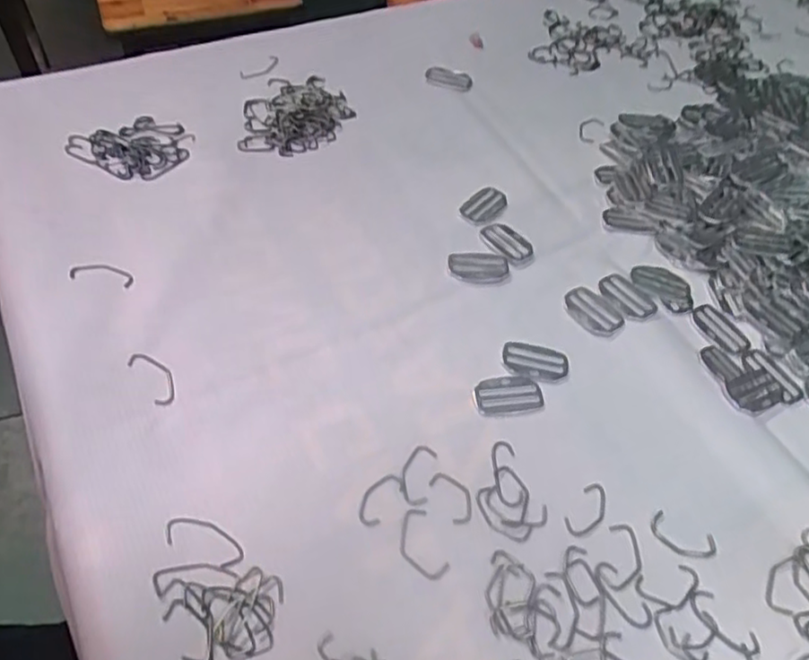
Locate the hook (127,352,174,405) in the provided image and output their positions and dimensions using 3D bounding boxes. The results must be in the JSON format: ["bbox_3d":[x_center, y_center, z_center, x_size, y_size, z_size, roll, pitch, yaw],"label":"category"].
[{"bbox_3d":[-0.161,0.030,0.420,0.019,0.004,0.044,-31,62,-25],"label":"hook"}]

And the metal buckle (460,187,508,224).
[{"bbox_3d":[0.068,-0.104,0.542,0.026,0.006,0.044,34,58,19],"label":"metal buckle"}]

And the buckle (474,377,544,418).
[{"bbox_3d":[0.070,0.045,0.435,0.046,0.004,0.027,-6,54,-10],"label":"buckle"}]

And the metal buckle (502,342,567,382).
[{"bbox_3d":[0.091,0.021,0.450,0.045,0.004,0.025,11,53,3],"label":"metal buckle"}]

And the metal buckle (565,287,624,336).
[{"bbox_3d":[0.140,-0.015,0.479,0.028,0.004,0.045,-32,62,-25],"label":"metal buckle"}]

